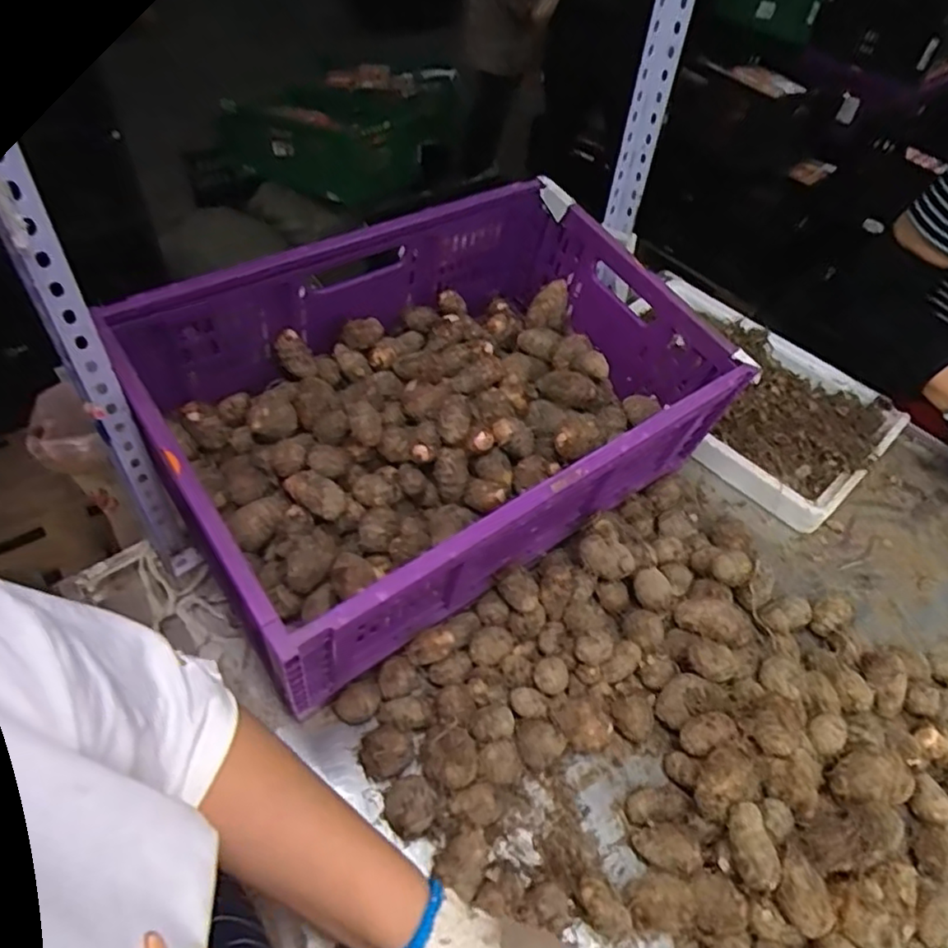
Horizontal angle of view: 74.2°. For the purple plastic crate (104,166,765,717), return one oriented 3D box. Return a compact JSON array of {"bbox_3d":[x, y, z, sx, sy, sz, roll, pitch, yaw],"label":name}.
[{"bbox_3d":[-0.041,-0.097,0.736,0.593,0.222,0.434,-29,60,-25],"label":"purple plastic crate"}]

